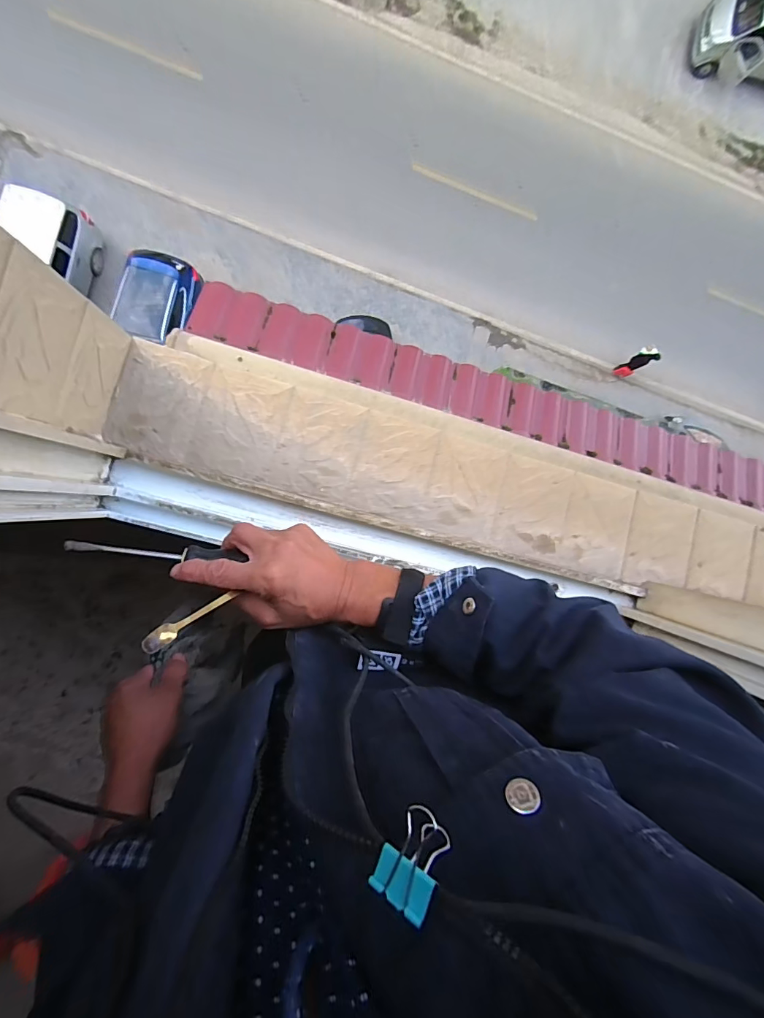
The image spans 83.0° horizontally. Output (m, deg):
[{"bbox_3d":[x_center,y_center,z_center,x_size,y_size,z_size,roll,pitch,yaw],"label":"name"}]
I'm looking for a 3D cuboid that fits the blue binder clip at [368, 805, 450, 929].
[{"bbox_3d":[0.015,0.153,0.186,0.030,0.026,0.024,-60,140,-23],"label":"blue binder clip"}]

